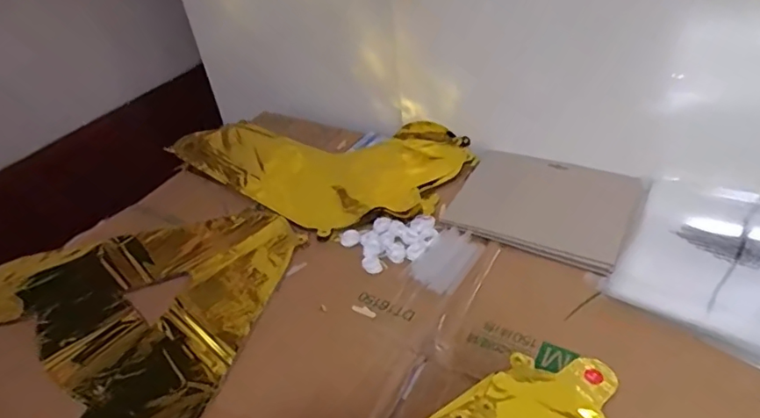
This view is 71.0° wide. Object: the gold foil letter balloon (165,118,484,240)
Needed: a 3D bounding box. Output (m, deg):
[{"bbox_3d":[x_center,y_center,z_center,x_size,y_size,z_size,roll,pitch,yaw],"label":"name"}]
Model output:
[{"bbox_3d":[-0.117,-0.052,0.756,0.453,0.044,0.227,8,41,23],"label":"gold foil letter balloon"}]

